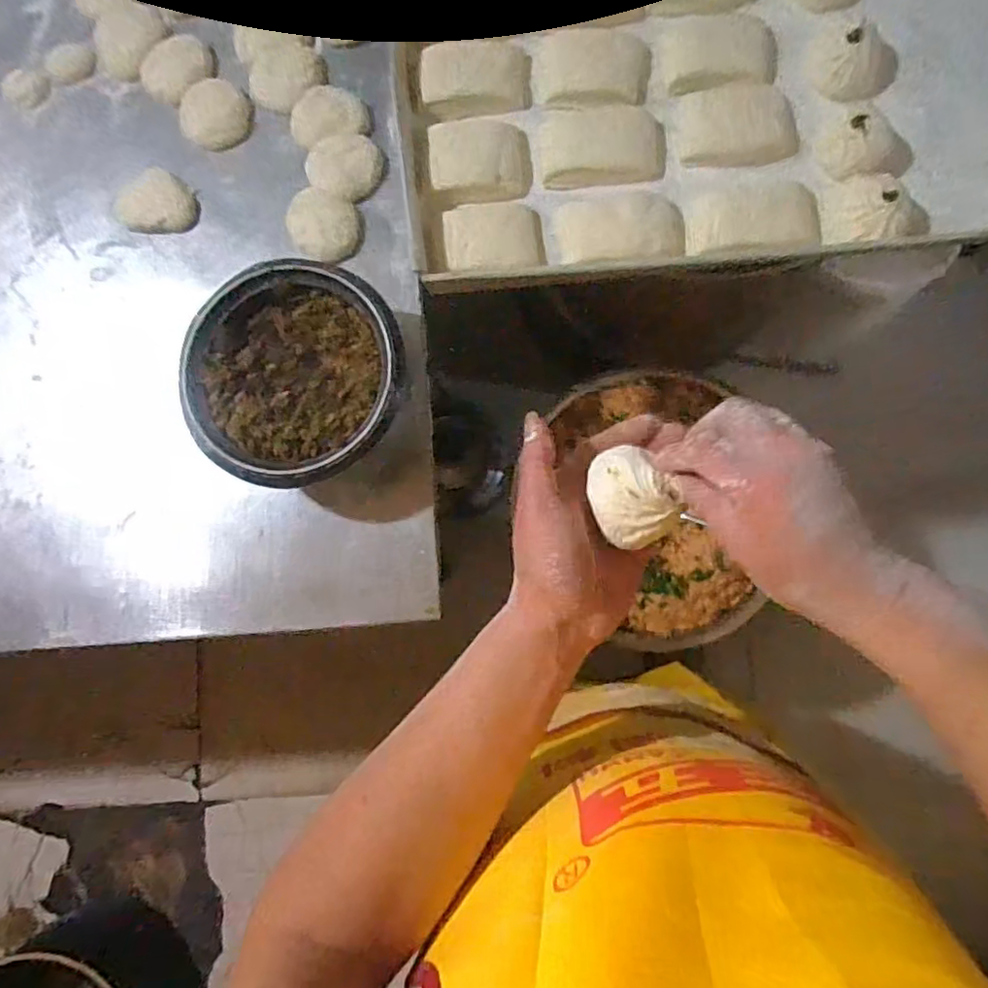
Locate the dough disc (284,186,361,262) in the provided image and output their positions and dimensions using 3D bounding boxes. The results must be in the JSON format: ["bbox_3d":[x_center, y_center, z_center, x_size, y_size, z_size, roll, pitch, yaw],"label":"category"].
[{"bbox_3d":[-0.176,-0.267,0.626,0.077,0.023,0.069,19,86,5],"label":"dough disc"}]

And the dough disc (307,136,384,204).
[{"bbox_3d":[-0.153,-0.327,0.632,0.076,0.024,0.062,-5,85,3],"label":"dough disc"}]

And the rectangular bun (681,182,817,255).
[{"bbox_3d":[0.235,-0.241,0.560,0.121,0.031,0.059,-3,83,3],"label":"rectangular bun"}]

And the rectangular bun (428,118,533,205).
[{"bbox_3d":[-0.012,-0.311,0.584,0.092,0.024,0.086,-4,83,3],"label":"rectangular bun"}]

